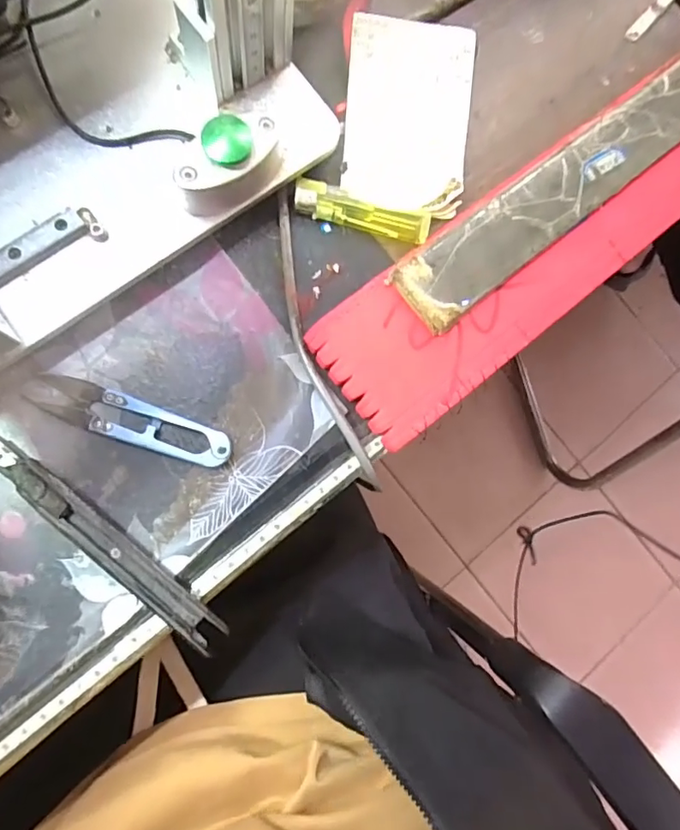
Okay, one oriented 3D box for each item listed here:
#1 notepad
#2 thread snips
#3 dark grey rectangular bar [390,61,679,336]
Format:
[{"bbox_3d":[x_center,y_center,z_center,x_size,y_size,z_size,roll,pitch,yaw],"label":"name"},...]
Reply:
[{"bbox_3d":[0.039,-0.169,0.293,0.071,0.017,0.099,4,83,-5],"label":"notepad"},{"bbox_3d":[-0.105,0.004,0.267,0.101,0.009,0.023,20,80,-5],"label":"thread snips"},{"bbox_3d":[0.144,-0.143,0.305,0.270,0.008,0.042,-38,89,-11],"label":"dark grey rectangular bar"}]

